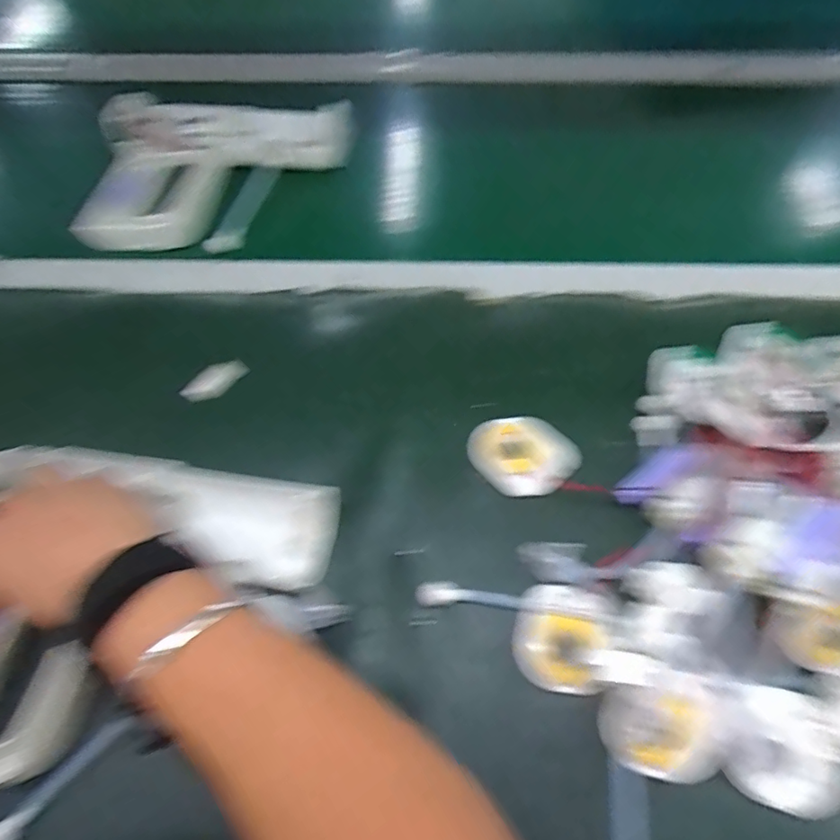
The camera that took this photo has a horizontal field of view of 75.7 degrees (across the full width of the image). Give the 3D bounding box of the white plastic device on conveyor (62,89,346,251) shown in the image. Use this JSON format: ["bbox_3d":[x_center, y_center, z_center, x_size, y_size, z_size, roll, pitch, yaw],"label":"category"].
[{"bbox_3d":[-0.190,-0.248,0.517,0.238,0.048,0.189,-3,60,0],"label":"white plastic device on conveyor"}]

